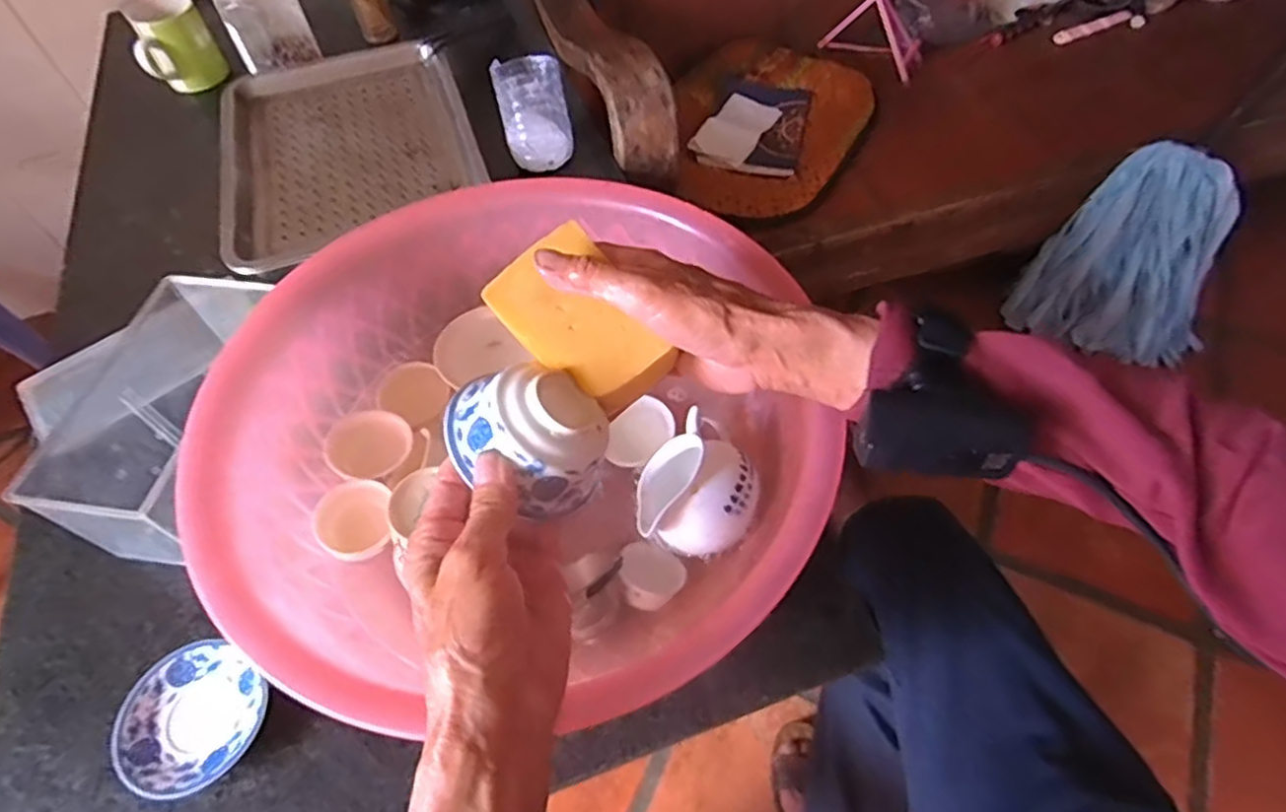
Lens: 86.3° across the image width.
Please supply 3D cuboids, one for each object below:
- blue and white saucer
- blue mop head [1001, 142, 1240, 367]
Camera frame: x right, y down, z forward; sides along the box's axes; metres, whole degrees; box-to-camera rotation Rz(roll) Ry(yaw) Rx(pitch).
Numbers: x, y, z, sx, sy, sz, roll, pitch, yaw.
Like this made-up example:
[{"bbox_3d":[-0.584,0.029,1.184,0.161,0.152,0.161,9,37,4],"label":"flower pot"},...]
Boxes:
[{"bbox_3d":[-0.293,0.202,0.446,0.095,0.022,0.082,29,63,19],"label":"blue and white saucer"},{"bbox_3d":[0.769,-0.228,1.072,0.253,0.304,0.124,23,61,16],"label":"blue mop head"}]

